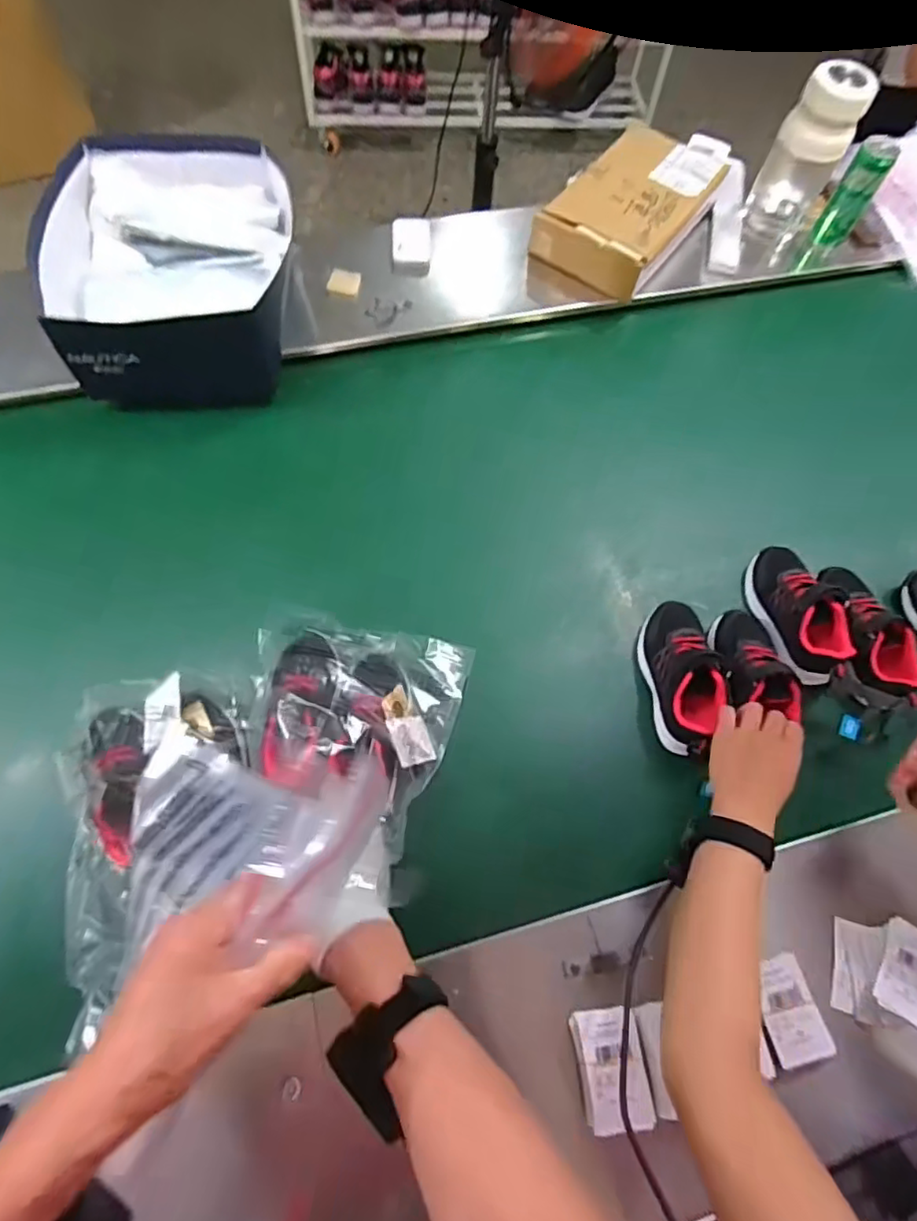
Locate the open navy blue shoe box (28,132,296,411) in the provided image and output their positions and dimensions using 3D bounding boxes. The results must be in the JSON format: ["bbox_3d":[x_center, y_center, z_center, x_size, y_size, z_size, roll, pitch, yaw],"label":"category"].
[{"bbox_3d":[-0.383,-0.472,0.847,0.309,0.133,0.349,-8,66,-7],"label":"open navy blue shoe box"}]

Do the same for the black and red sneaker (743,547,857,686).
[{"bbox_3d":[0.402,-0.002,0.736,0.083,0.078,0.165,-8,66,-7],"label":"black and red sneaker"}]

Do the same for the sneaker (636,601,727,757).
[{"bbox_3d":[0.250,0.077,0.691,0.070,0.078,0.181,-4,66,-5],"label":"sneaker"}]

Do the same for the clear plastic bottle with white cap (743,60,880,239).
[{"bbox_3d":[0.526,-0.690,0.934,0.100,0.211,0.074,24,66,7],"label":"clear plastic bottle with white cap"}]

